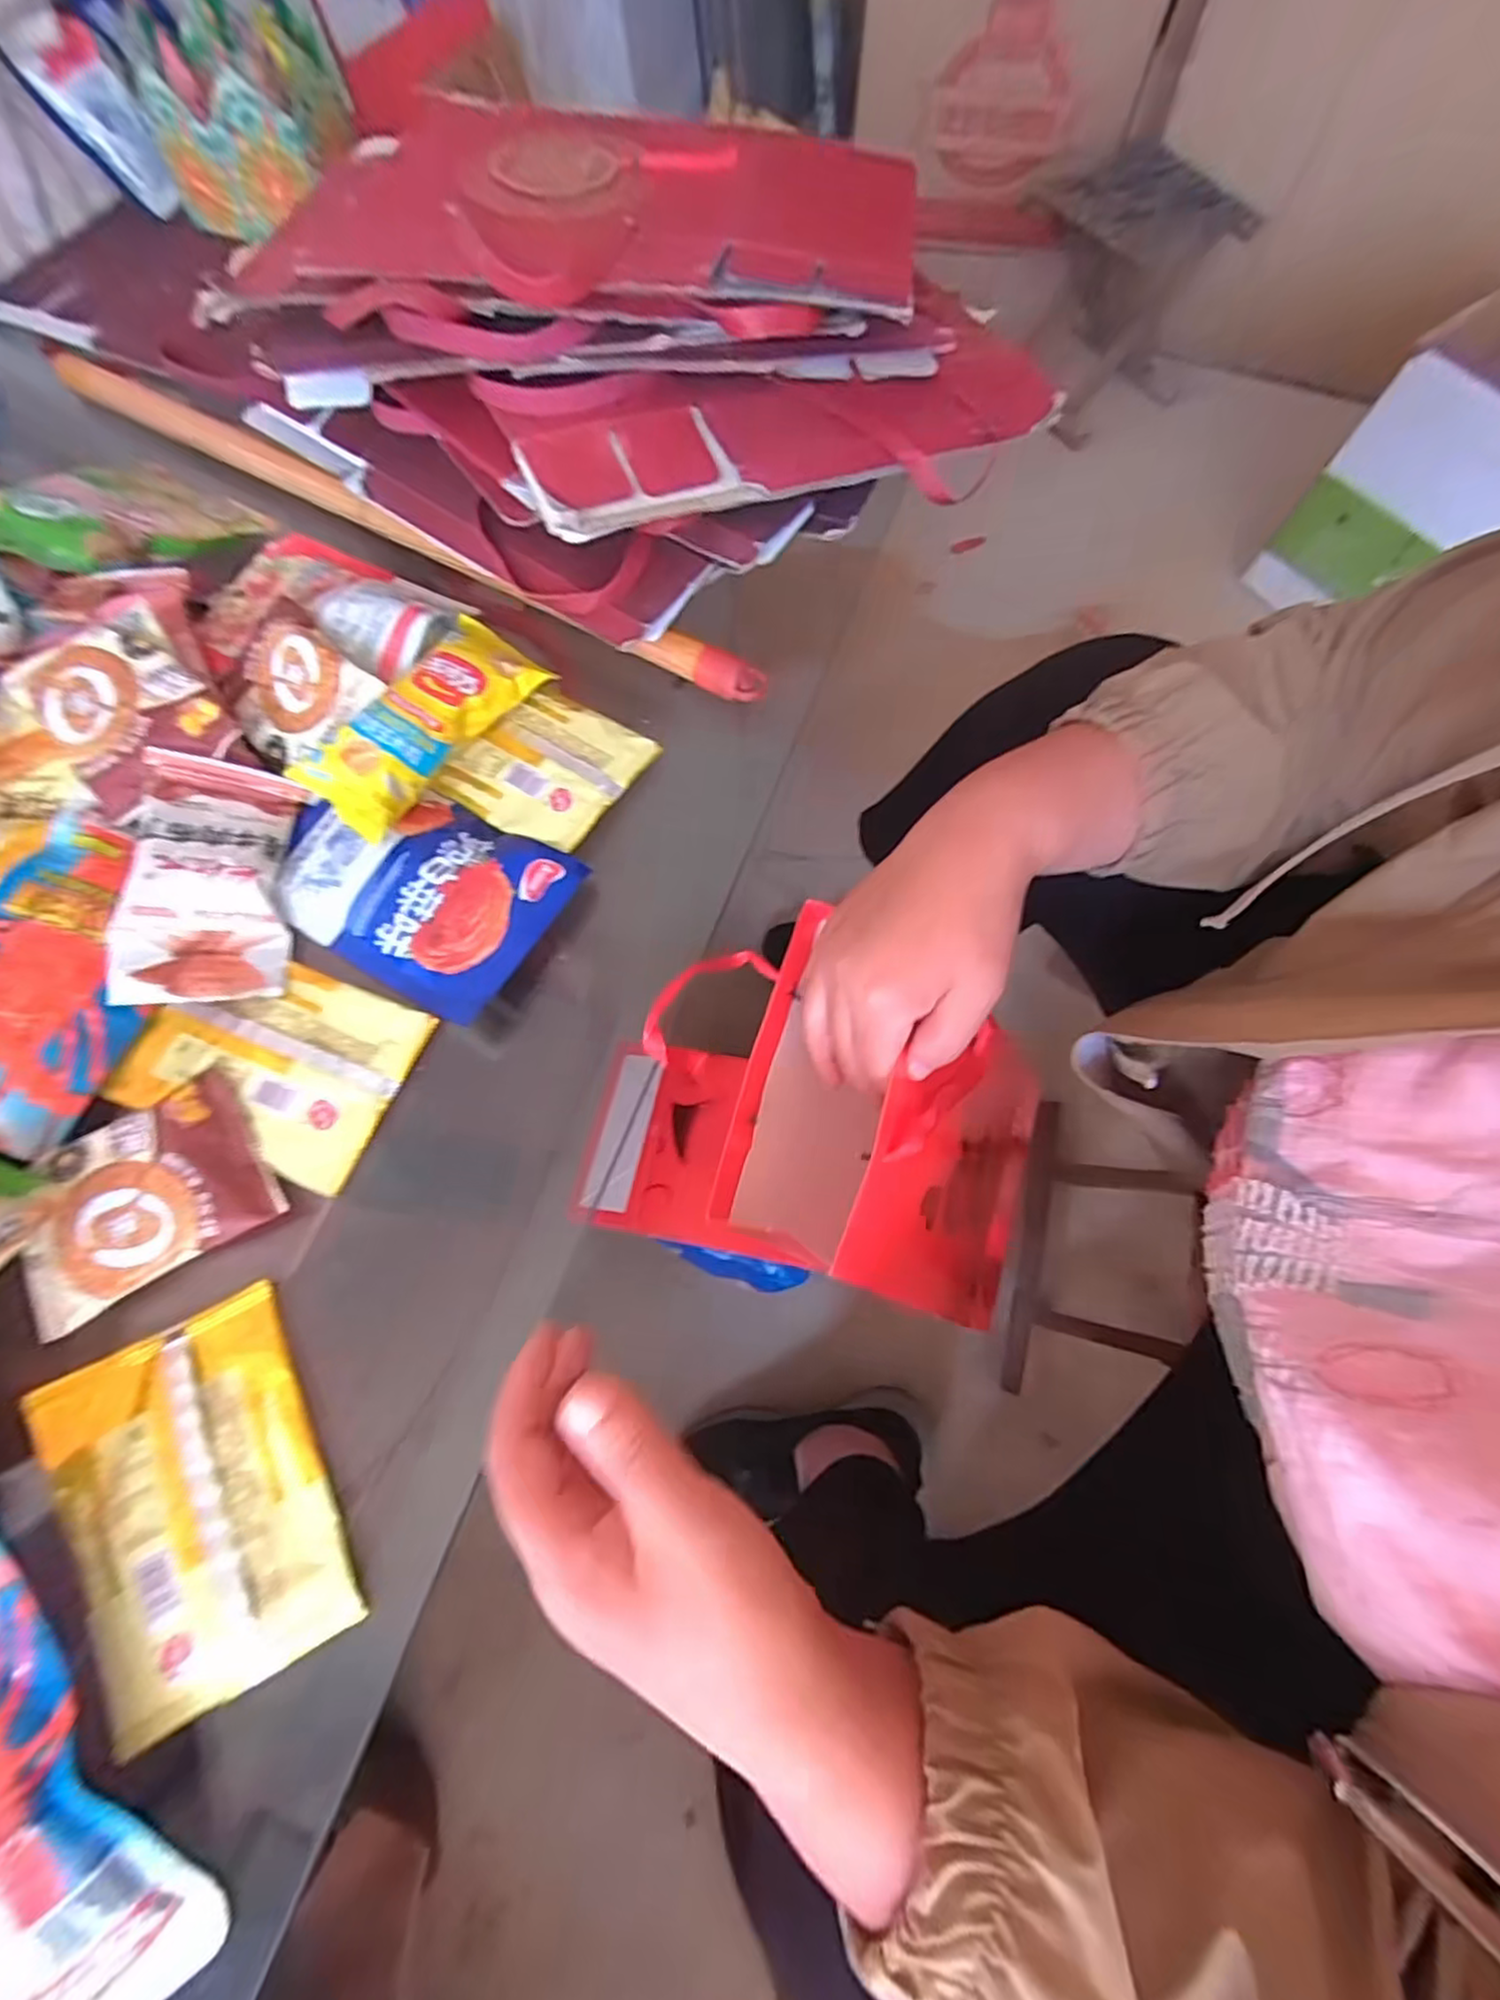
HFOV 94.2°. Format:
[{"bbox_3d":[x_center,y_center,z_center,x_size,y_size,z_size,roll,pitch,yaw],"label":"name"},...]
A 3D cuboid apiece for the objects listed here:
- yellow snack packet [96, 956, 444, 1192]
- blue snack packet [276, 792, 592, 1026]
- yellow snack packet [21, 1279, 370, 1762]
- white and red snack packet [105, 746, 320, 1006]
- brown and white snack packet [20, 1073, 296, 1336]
[{"bbox_3d":[-0.259,0.030,0.380,0.138,0.013,0.101,20,72,7],"label":"yellow snack packet"},{"bbox_3d":[-0.201,-0.071,0.410,0.172,0.017,0.115,27,73,9],"label":"blue snack packet"},{"bbox_3d":[-0.250,0.225,0.313,0.105,0.014,0.151,-27,73,-9],"label":"yellow snack packet"},{"bbox_3d":[-0.305,-0.069,0.397,0.079,0.035,0.144,5,81,-27],"label":"white and red snack packet"},{"bbox_3d":[-0.304,0.097,0.345,0.110,0.022,0.086,-32,74,-10],"label":"brown and white snack packet"}]

